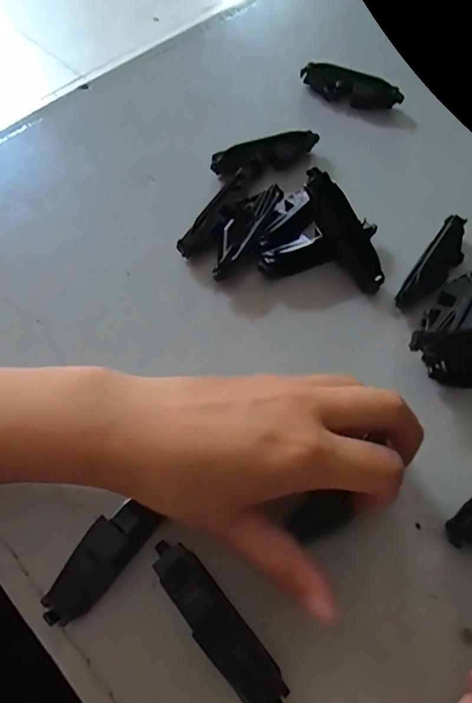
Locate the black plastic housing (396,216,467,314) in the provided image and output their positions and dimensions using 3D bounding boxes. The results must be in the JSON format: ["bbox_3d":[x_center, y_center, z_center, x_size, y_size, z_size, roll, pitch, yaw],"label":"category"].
[{"bbox_3d":[0.126,-0.055,0.288,0.020,0.016,0.074,33,67,14],"label":"black plastic housing"}]

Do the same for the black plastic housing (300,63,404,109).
[{"bbox_3d":[0.088,-0.203,0.358,0.079,0.022,0.017,20,65,8],"label":"black plastic housing"}]

